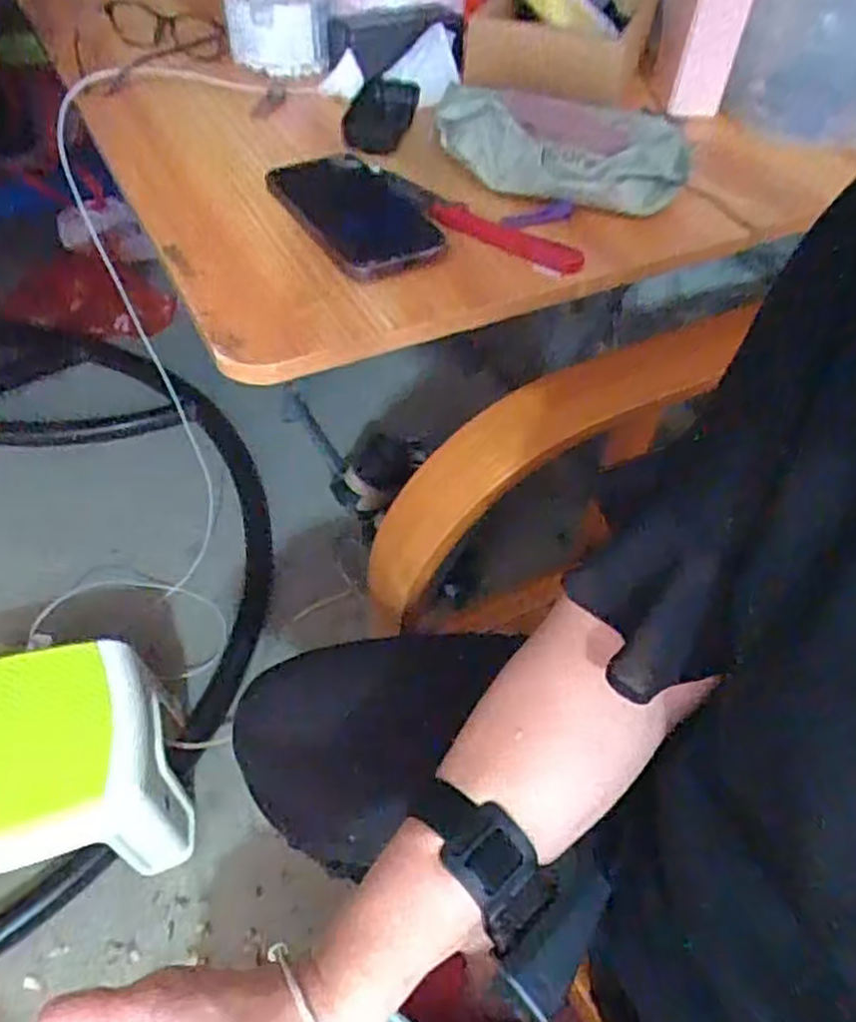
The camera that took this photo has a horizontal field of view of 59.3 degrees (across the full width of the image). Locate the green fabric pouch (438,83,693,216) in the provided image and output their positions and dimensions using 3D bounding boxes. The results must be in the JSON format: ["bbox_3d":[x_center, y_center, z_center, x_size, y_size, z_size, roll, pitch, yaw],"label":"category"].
[{"bbox_3d":[0.114,-0.310,0.616,0.197,0.046,0.144,12,50,7],"label":"green fabric pouch"}]

